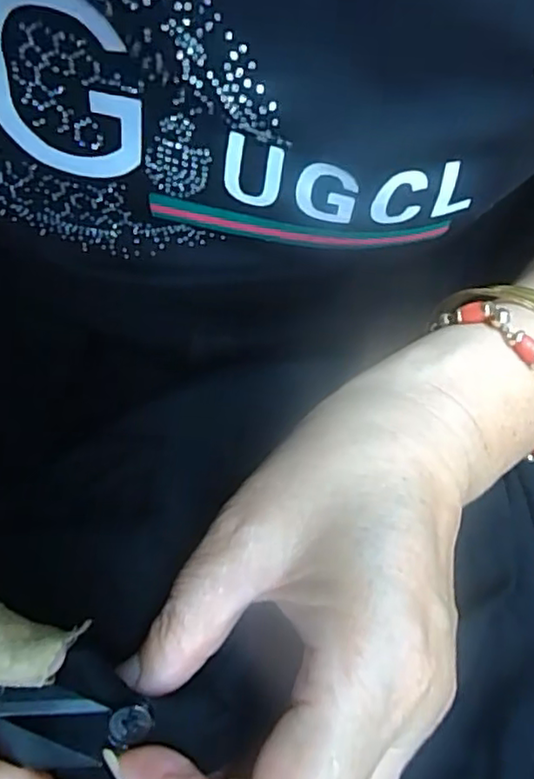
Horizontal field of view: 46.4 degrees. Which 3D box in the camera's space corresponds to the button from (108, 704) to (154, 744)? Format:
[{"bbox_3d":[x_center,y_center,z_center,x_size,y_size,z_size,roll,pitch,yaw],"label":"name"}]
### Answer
[{"bbox_3d":[-0.032,0.078,0.144,0.010,0.004,0.008,2,75,0],"label":"button"}]

